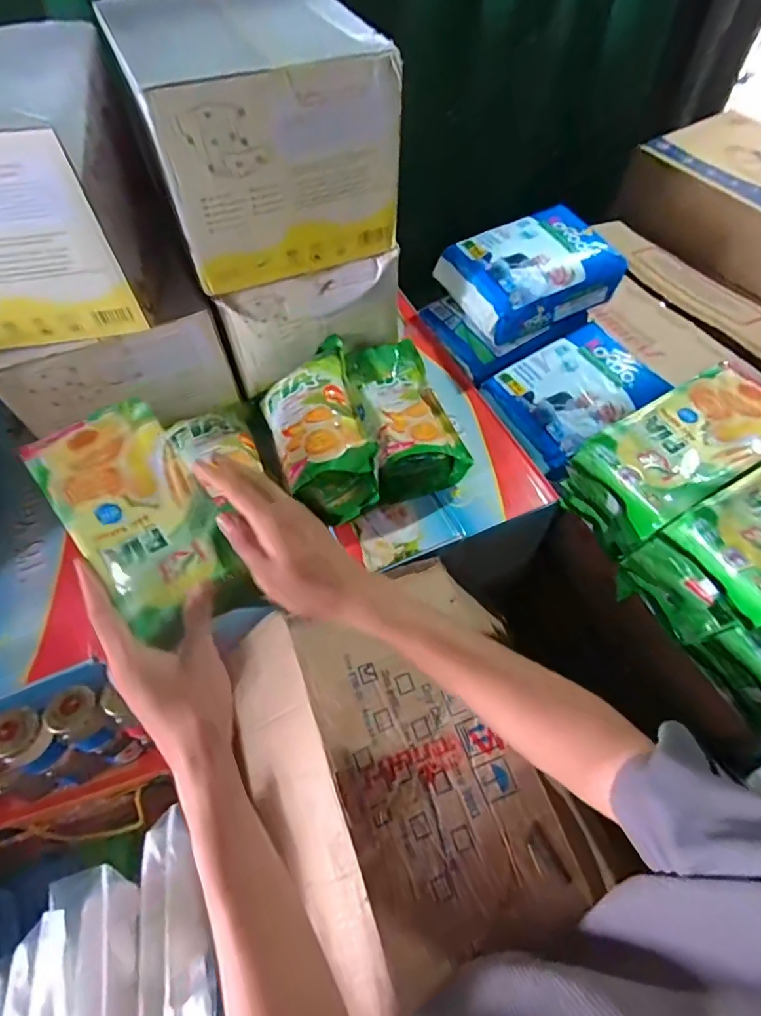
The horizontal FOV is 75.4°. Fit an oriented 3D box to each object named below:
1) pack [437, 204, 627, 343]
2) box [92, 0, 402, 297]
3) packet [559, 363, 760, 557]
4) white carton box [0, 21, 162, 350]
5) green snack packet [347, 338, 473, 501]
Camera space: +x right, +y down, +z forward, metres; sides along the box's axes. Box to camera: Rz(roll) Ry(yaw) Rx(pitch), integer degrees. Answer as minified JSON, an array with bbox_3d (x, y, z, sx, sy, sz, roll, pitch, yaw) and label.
[{"bbox_3d":[0.226,-0.364,0.755,0.221,0.079,0.174,-22,61,-11],"label":"pack"},{"bbox_3d":[-0.133,-0.418,0.552,0.240,0.195,0.231,-22,61,-11],"label":"box"},{"bbox_3d":[0.300,-0.053,0.506,0.216,0.052,0.112,-28,62,-14],"label":"packet"},{"bbox_3d":[-0.385,-0.323,0.506,0.238,0.179,0.248,-9,59,-3],"label":"white carton box"},{"bbox_3d":[0.026,-0.133,0.667,0.124,0.070,0.257,-12,59,-5],"label":"green snack packet"}]

